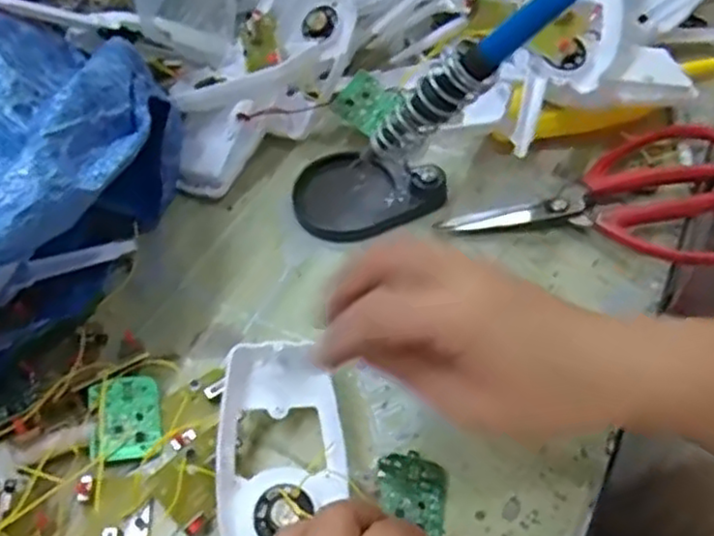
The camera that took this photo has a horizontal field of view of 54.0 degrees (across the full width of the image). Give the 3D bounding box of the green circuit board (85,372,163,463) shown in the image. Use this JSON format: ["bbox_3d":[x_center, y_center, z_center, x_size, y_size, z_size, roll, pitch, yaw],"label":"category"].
[{"bbox_3d":[-0.118,0.076,0.357,0.034,0.004,0.043,-3,66,-22],"label":"green circuit board"}]

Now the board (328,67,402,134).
[{"bbox_3d":[0.006,-0.107,0.456,0.040,0.007,0.034,43,94,24],"label":"board"}]

